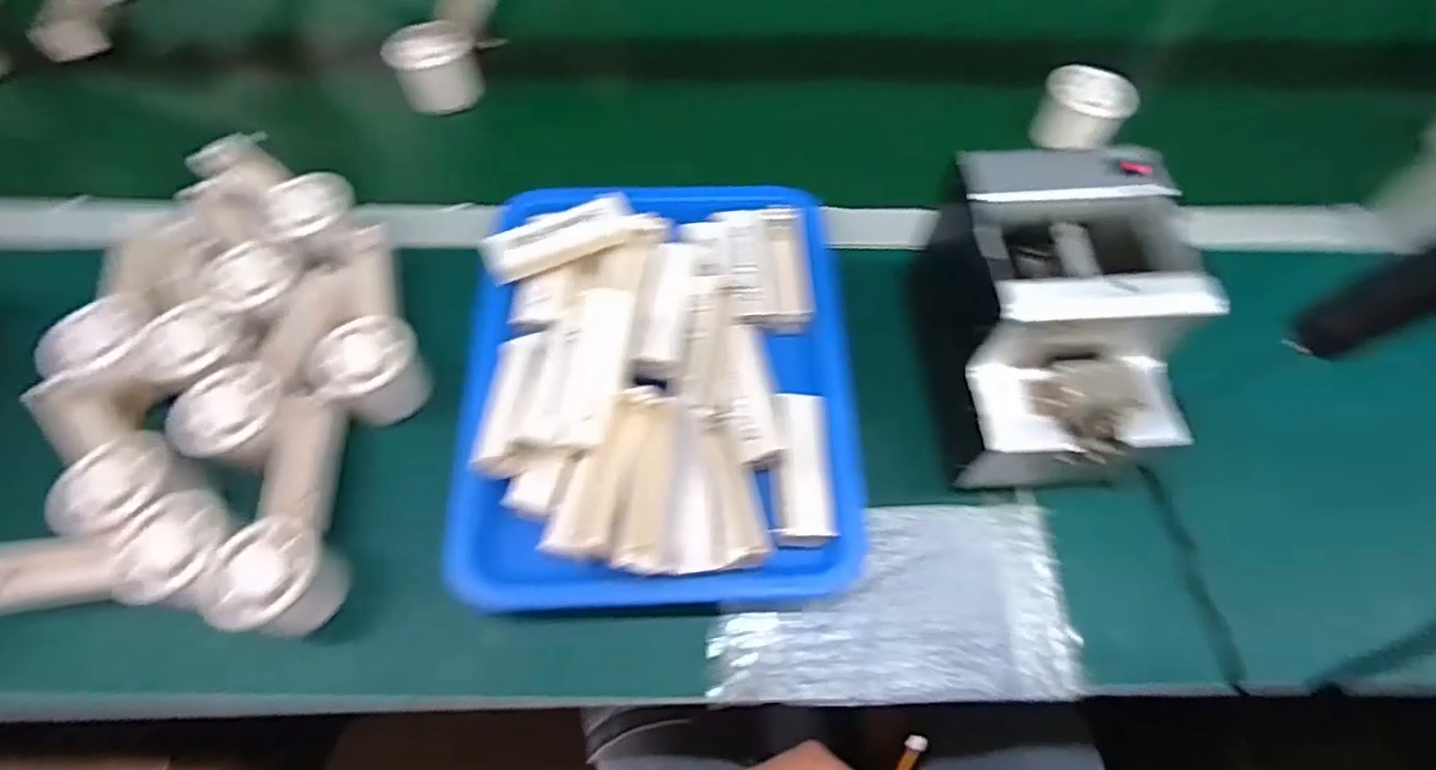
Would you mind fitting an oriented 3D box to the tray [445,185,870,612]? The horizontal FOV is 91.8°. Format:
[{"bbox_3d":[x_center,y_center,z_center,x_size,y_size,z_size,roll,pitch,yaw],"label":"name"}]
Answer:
[{"bbox_3d":[-0.040,-0.016,0.487,0.262,0.068,0.321,-2,63,-2],"label":"tray"}]

